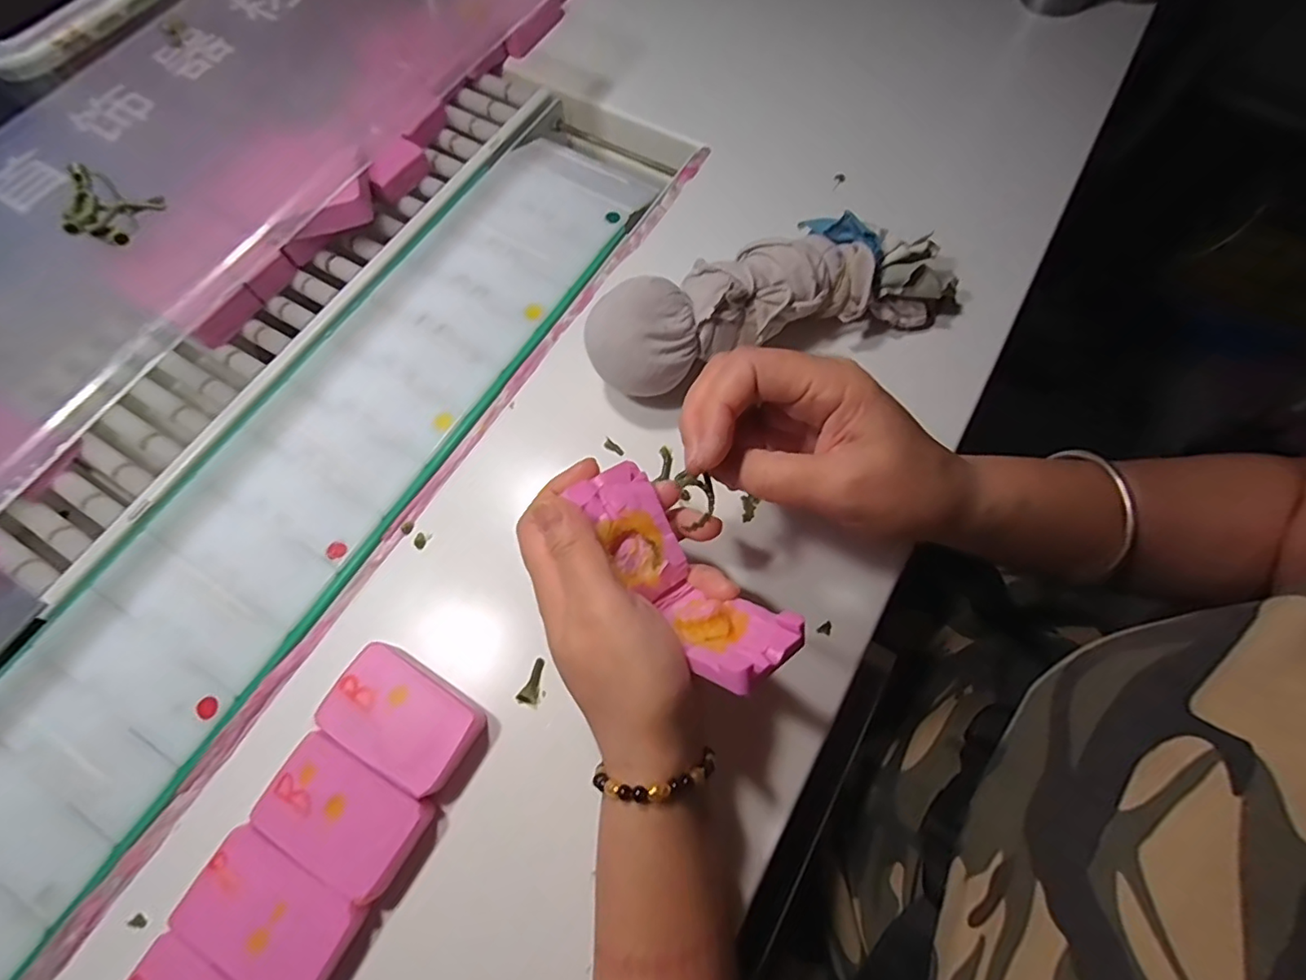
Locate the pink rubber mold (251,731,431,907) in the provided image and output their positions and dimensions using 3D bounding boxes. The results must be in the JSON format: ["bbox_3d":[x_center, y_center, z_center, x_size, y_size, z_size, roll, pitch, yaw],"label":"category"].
[{"bbox_3d":[-0.143,0.150,0.272,0.073,0.018,0.045,27,70,11],"label":"pink rubber mold"}]

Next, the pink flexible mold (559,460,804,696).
[{"bbox_3d":[0.014,0.040,0.262,0.041,0.047,0.113,-37,62,-14],"label":"pink flexible mold"}]

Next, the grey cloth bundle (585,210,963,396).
[{"bbox_3d":[0.079,-0.119,0.355,0.242,0.067,0.065,-19,69,-7],"label":"grey cloth bundle"}]

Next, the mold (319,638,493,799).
[{"bbox_3d":[-0.123,0.112,0.287,0.072,0.020,0.045,29,71,12],"label":"mold"}]

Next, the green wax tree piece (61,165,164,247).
[{"bbox_3d":[-0.265,-0.137,0.279,0.033,0.018,0.040,34,73,13],"label":"green wax tree piece"}]

